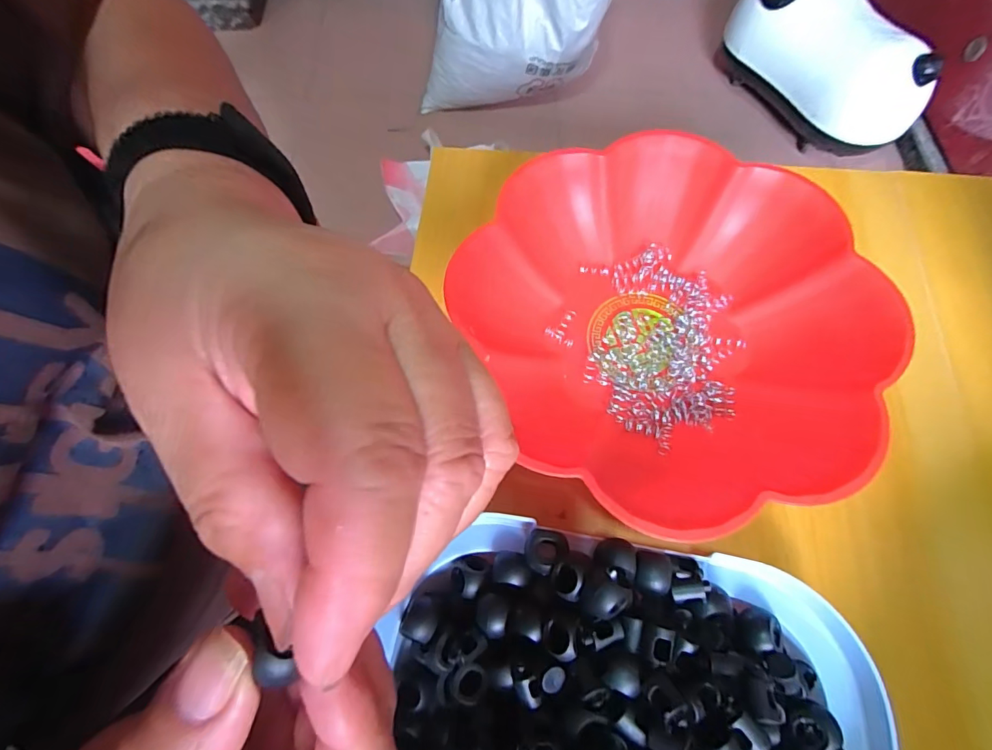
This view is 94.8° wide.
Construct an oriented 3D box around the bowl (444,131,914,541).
[{"bbox_3d":[0.085,-0.028,0.233,0.186,0.044,0.193,-1,68,1],"label":"bowl"}]

